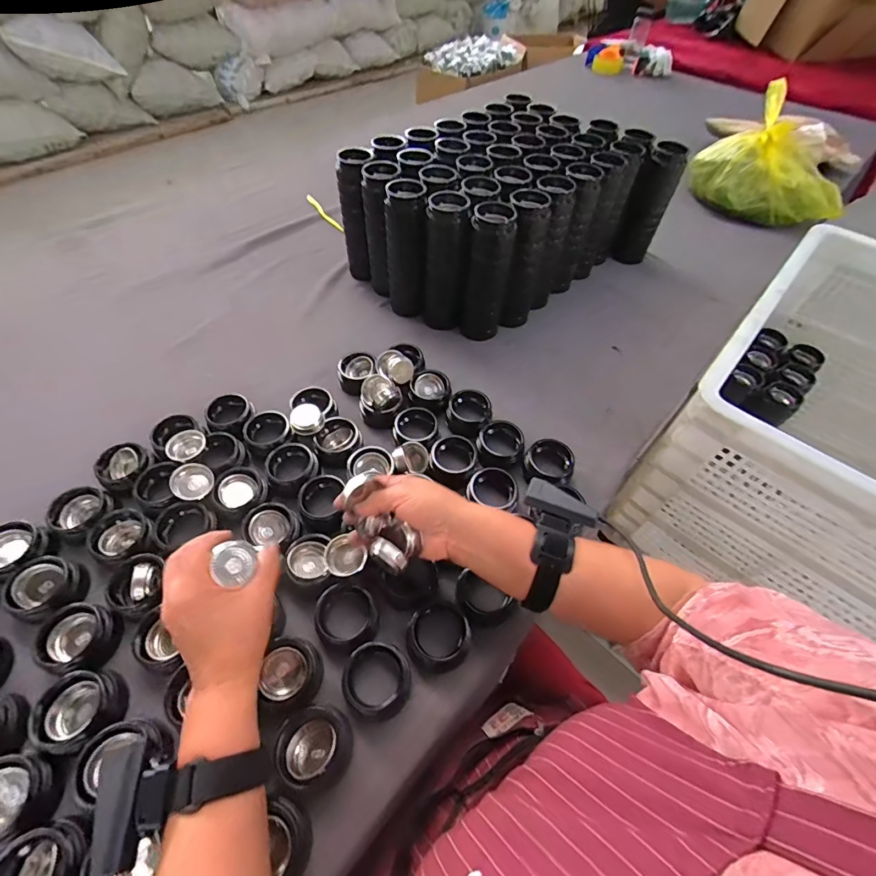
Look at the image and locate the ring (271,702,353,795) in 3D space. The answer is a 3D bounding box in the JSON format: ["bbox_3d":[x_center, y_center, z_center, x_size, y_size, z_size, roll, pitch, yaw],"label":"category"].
[{"bbox_3d":[-0.113,0.276,0.379,0.064,0.030,0.060,1,53,-1],"label":"ring"}]

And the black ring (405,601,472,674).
[{"bbox_3d":[0.001,0.207,0.444,0.071,0.022,0.066,1,53,-1],"label":"black ring"}]

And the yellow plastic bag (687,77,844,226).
[{"bbox_3d":[0.742,-0.619,0.933,0.193,0.200,0.292,-5,53,-5],"label":"yellow plastic bag"}]

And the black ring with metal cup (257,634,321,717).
[{"bbox_3d":[-0.146,0.230,0.413,0.057,0.024,0.063,-25,57,-19],"label":"black ring with metal cup"}]

